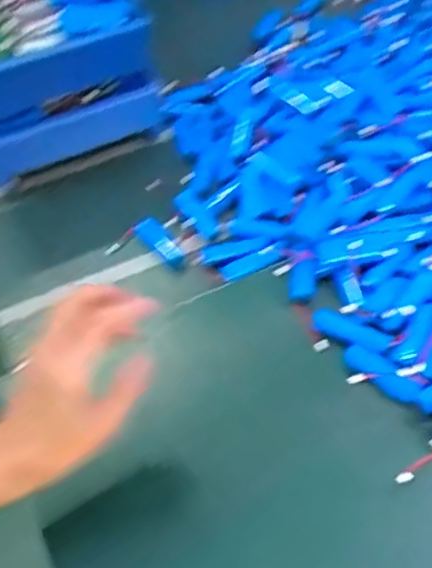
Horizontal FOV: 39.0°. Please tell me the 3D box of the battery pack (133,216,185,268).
[{"bbox_3d":[-0.058,-0.043,0.672,0.026,0.022,0.068,-37,72,-23],"label":"battery pack"}]

